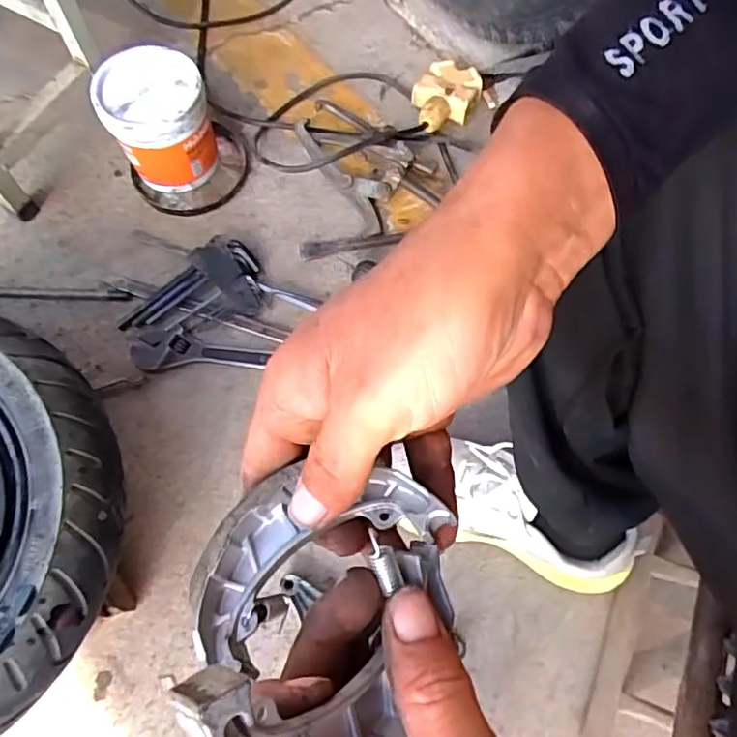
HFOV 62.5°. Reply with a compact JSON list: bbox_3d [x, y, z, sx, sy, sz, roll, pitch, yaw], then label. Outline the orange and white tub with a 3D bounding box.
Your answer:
[{"bbox_3d":[-0.247,-0.290,0.731,0.119,0.133,0.102,-22,73,-9],"label":"orange and white tub"}]

